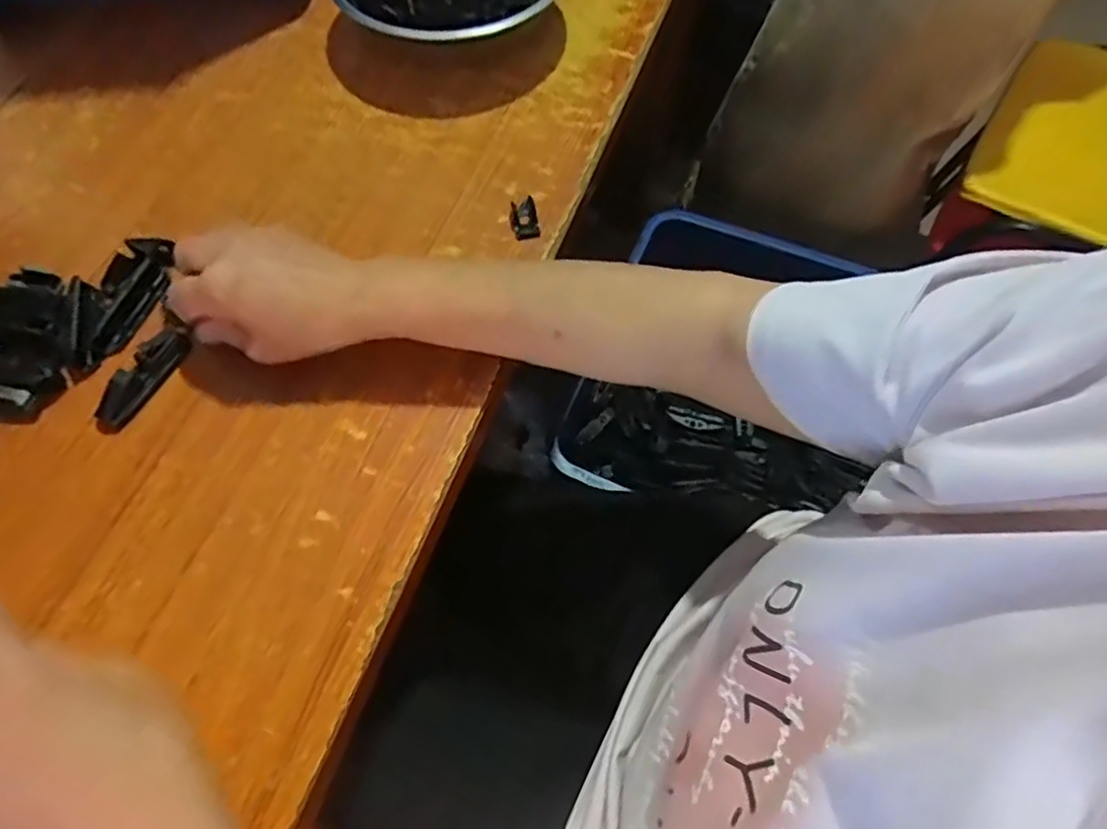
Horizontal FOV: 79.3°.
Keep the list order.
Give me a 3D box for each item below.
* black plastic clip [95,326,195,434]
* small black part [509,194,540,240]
[{"bbox_3d":[-0.268,-0.024,0.435,0.019,0.018,0.077,24,69,12],"label":"black plastic clip"},{"bbox_3d":[-0.022,-0.147,0.499,0.020,0.008,0.037,-9,64,-4],"label":"small black part"}]

